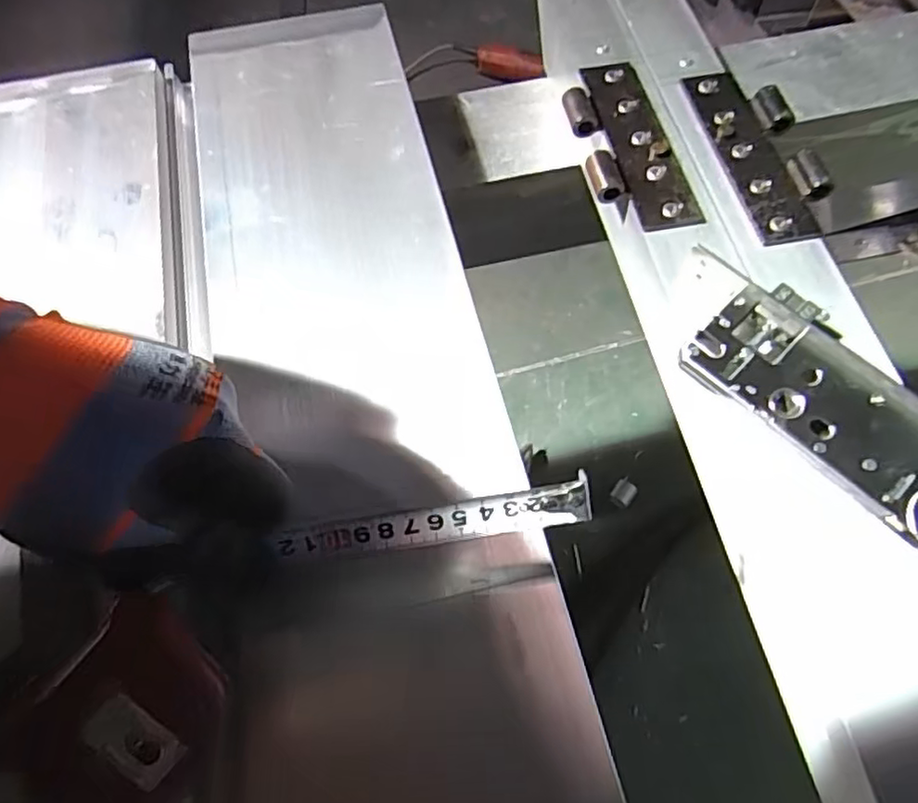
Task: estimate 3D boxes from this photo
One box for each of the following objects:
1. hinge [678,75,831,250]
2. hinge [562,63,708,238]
[{"bbox_3d":[0.197,-0.167,0.422,0.052,0.014,0.149,-9,63,-3],"label":"hinge"},{"bbox_3d":[0.108,-0.173,0.426,0.058,0.012,0.148,-10,63,-4],"label":"hinge"}]

